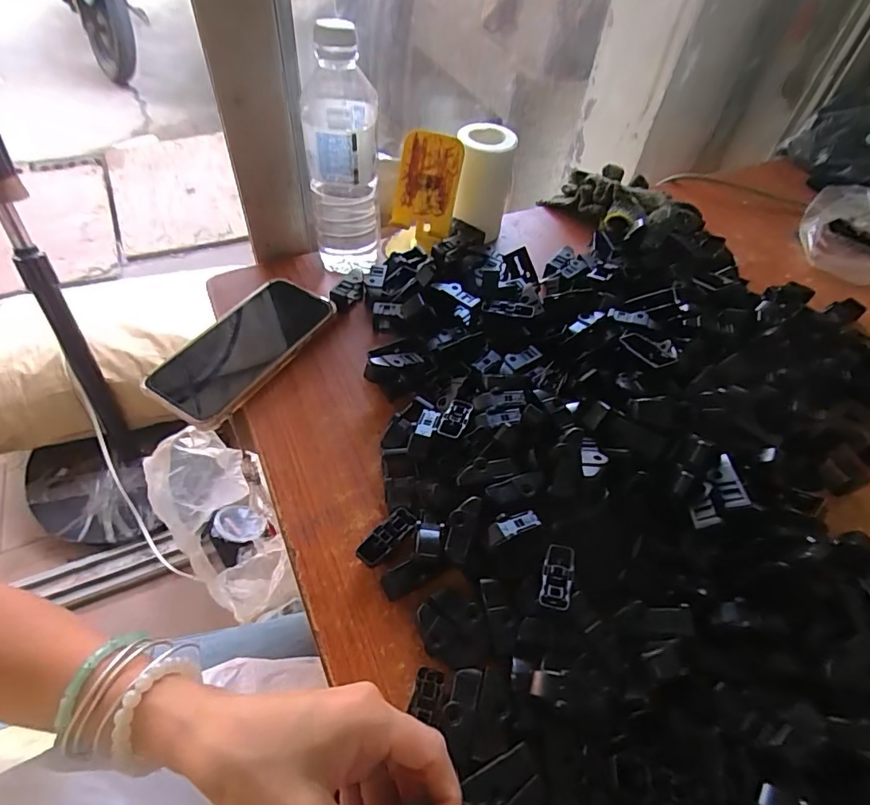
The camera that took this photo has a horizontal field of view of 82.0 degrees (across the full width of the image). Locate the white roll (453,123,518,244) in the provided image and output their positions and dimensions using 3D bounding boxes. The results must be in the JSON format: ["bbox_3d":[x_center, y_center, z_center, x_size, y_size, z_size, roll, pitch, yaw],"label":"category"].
[{"bbox_3d":[0.053,-0.249,0.553,0.059,0.087,0.057,3,52,-3],"label":"white roll"}]

